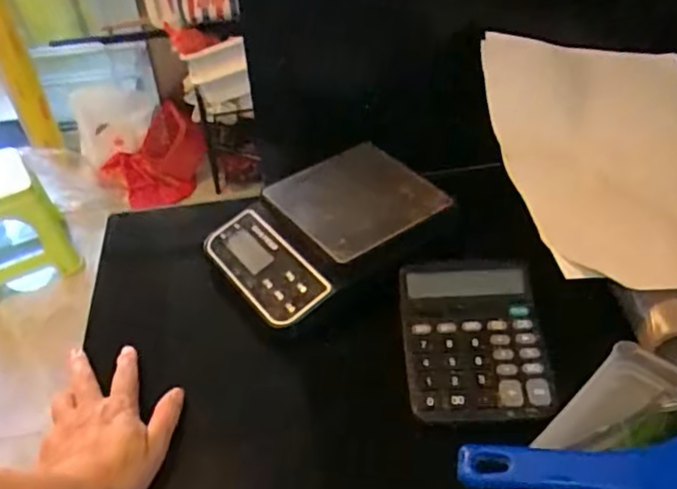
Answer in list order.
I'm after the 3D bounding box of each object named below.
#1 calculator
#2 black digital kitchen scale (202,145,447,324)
[{"bbox_3d":[0.112,0.077,0.544,0.113,0.036,0.141,-2,41,1],"label":"calculator"},{"bbox_3d":[-0.008,-0.021,0.634,0.215,0.045,0.143,-26,46,-25],"label":"black digital kitchen scale"}]

